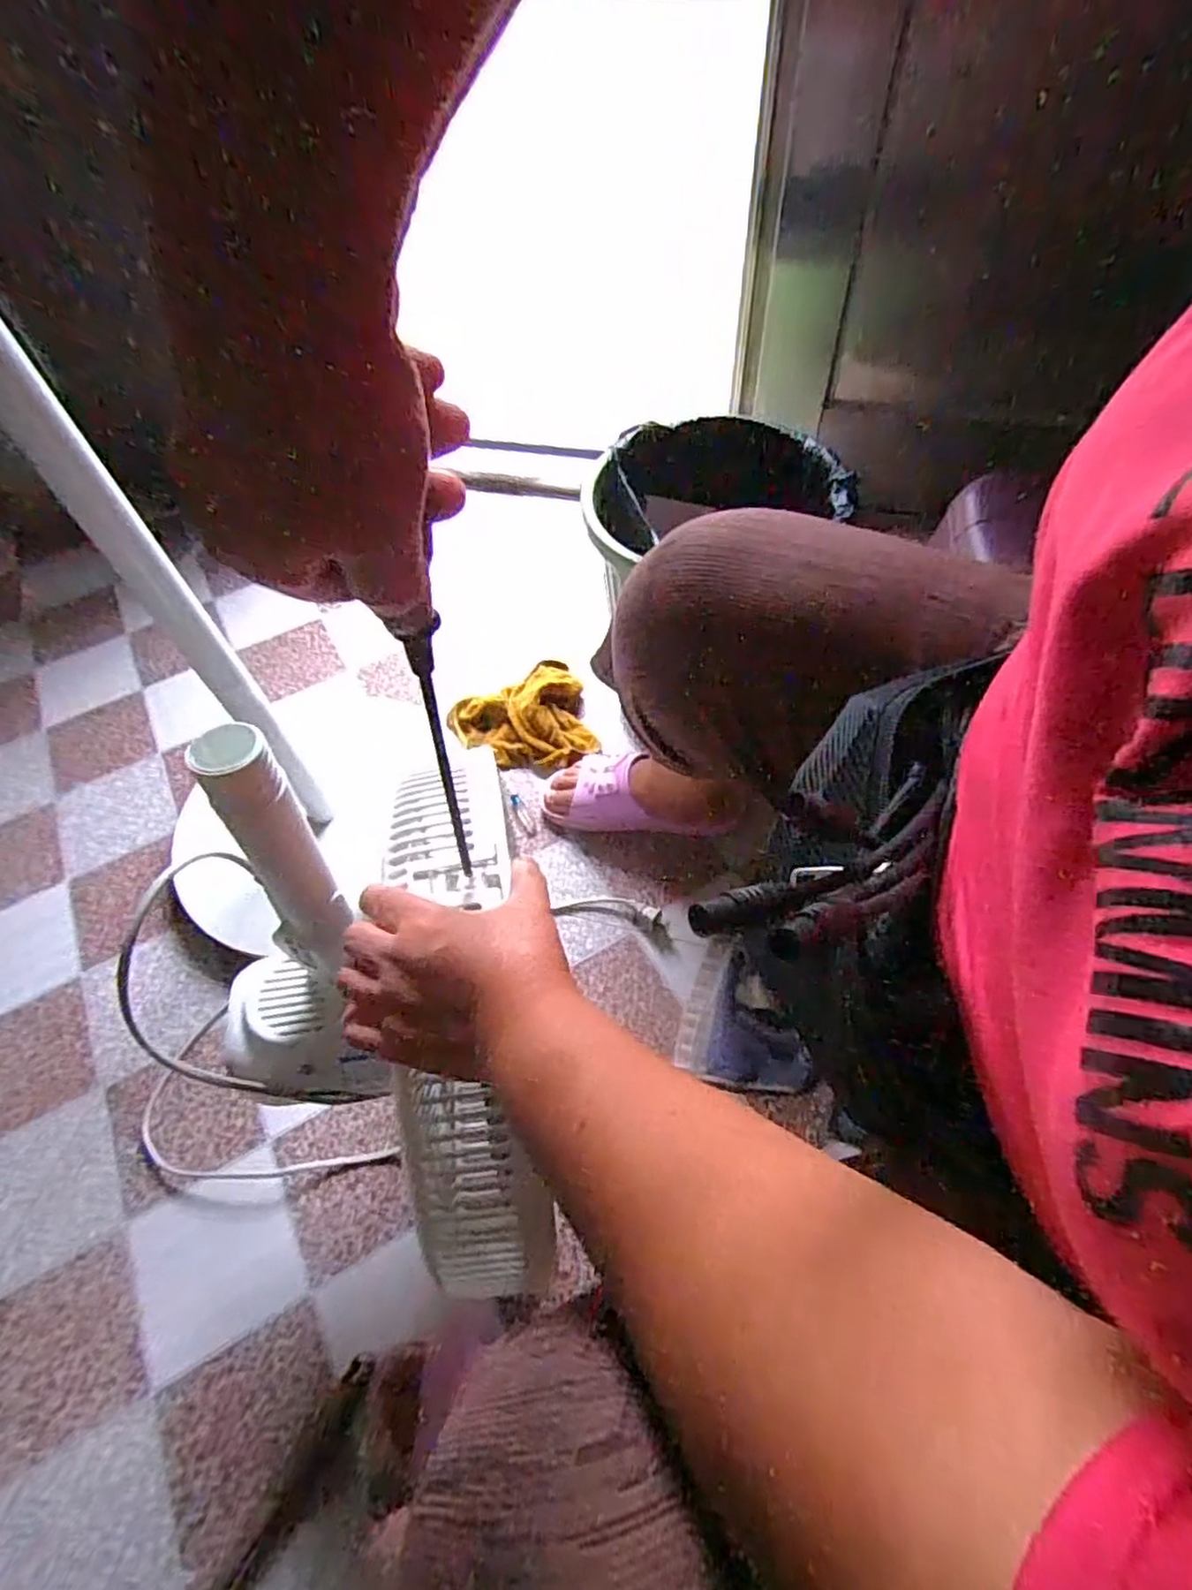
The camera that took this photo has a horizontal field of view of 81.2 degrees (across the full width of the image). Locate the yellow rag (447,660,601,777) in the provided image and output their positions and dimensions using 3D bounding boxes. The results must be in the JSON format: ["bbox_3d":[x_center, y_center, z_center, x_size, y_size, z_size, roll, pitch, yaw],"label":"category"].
[{"bbox_3d":[-0.092,-0.103,0.932,0.174,0.045,0.168,-27,62,-13],"label":"yellow rag"}]

